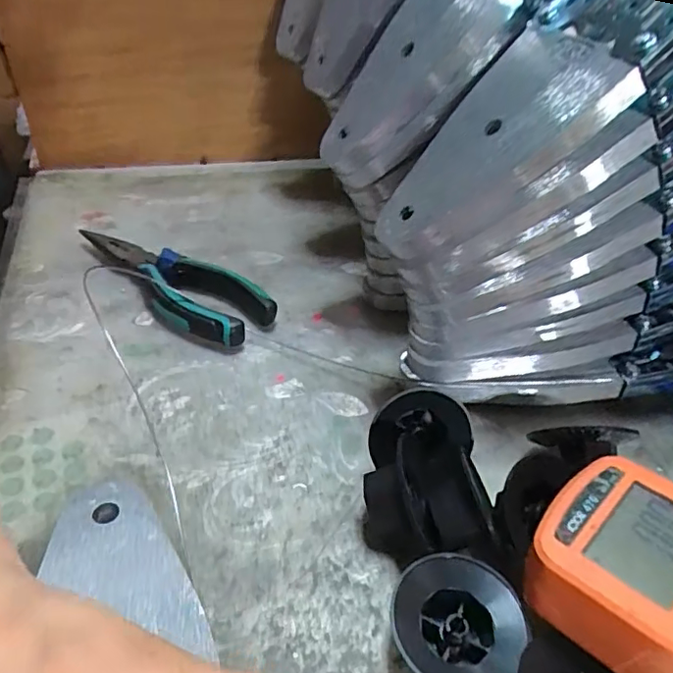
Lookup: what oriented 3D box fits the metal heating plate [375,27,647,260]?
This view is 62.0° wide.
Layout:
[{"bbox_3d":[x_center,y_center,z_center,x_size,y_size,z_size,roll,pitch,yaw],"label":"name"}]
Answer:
[{"bbox_3d":[0.064,-0.085,0.254,0.115,0.011,0.070,-41,46,16],"label":"metal heating plate"}]

